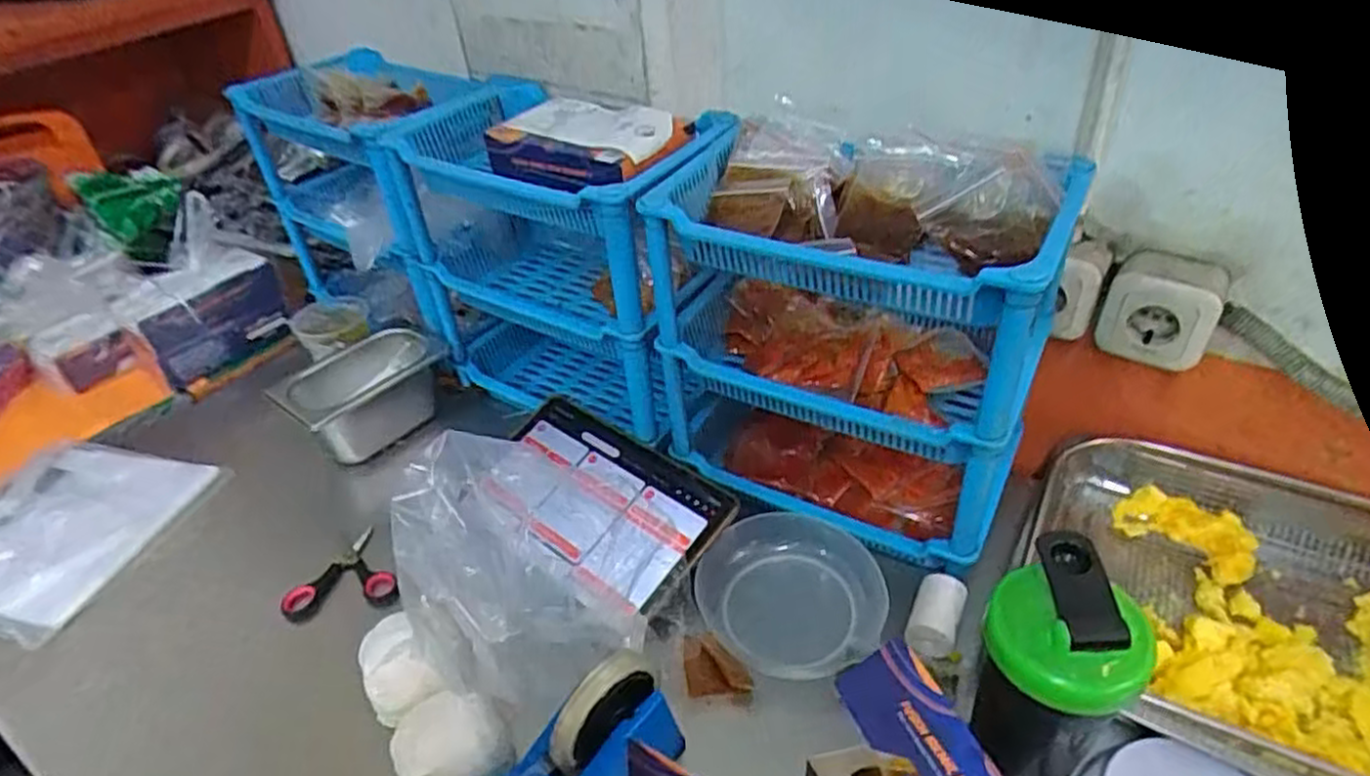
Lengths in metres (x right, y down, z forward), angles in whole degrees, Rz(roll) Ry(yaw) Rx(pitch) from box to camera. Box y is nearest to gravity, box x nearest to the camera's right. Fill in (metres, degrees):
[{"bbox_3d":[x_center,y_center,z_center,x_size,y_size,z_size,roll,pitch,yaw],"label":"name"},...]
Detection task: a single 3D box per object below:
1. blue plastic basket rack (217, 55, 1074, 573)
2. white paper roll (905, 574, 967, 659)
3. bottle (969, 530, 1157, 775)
[{"bbox_3d":[-0.116,-0.123,0.832,0.937,0.332,0.195,18,44,27],"label":"blue plastic basket rack"},{"bbox_3d":[0.207,0.188,0.627,0.037,0.031,0.064,15,42,24],"label":"white paper roll"},{"bbox_3d":[0.234,0.183,0.488,0.084,0.173,0.075,10,41,19],"label":"bottle"}]

